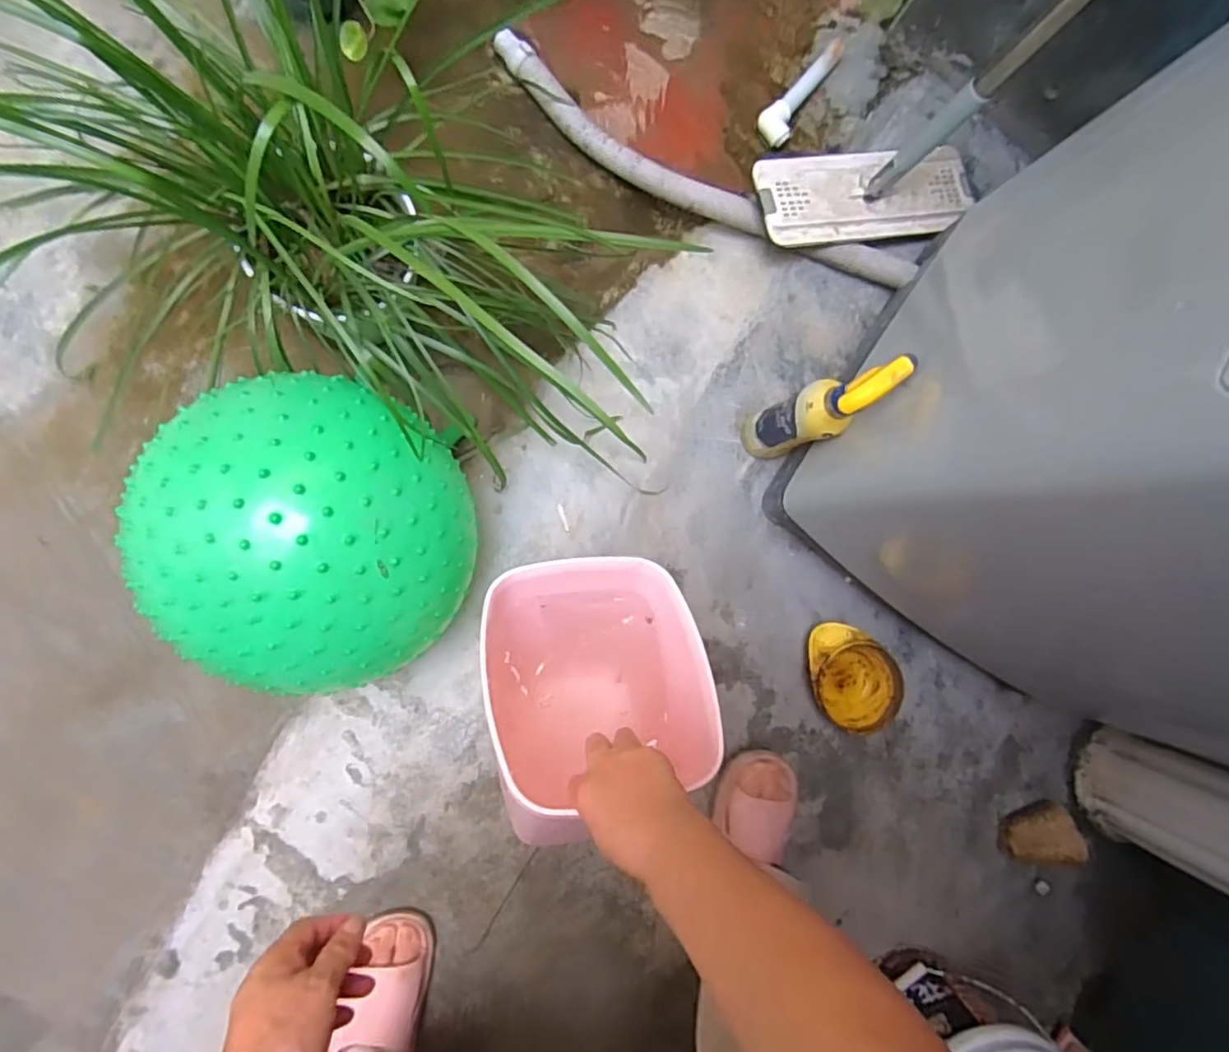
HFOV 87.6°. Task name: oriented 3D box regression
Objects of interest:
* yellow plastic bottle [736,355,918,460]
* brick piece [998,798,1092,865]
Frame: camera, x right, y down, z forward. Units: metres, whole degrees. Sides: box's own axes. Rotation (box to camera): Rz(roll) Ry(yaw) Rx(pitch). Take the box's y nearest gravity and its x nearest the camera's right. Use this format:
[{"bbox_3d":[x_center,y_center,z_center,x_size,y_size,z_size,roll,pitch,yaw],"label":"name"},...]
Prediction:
[{"bbox_3d":[0.235,-0.129,0.751,0.096,0.272,0.063,-19,92,-8],"label":"yellow plastic bottle"},{"bbox_3d":[0.588,0.432,0.896,0.087,0.082,0.072,-18,92,-8],"label":"brick piece"}]

